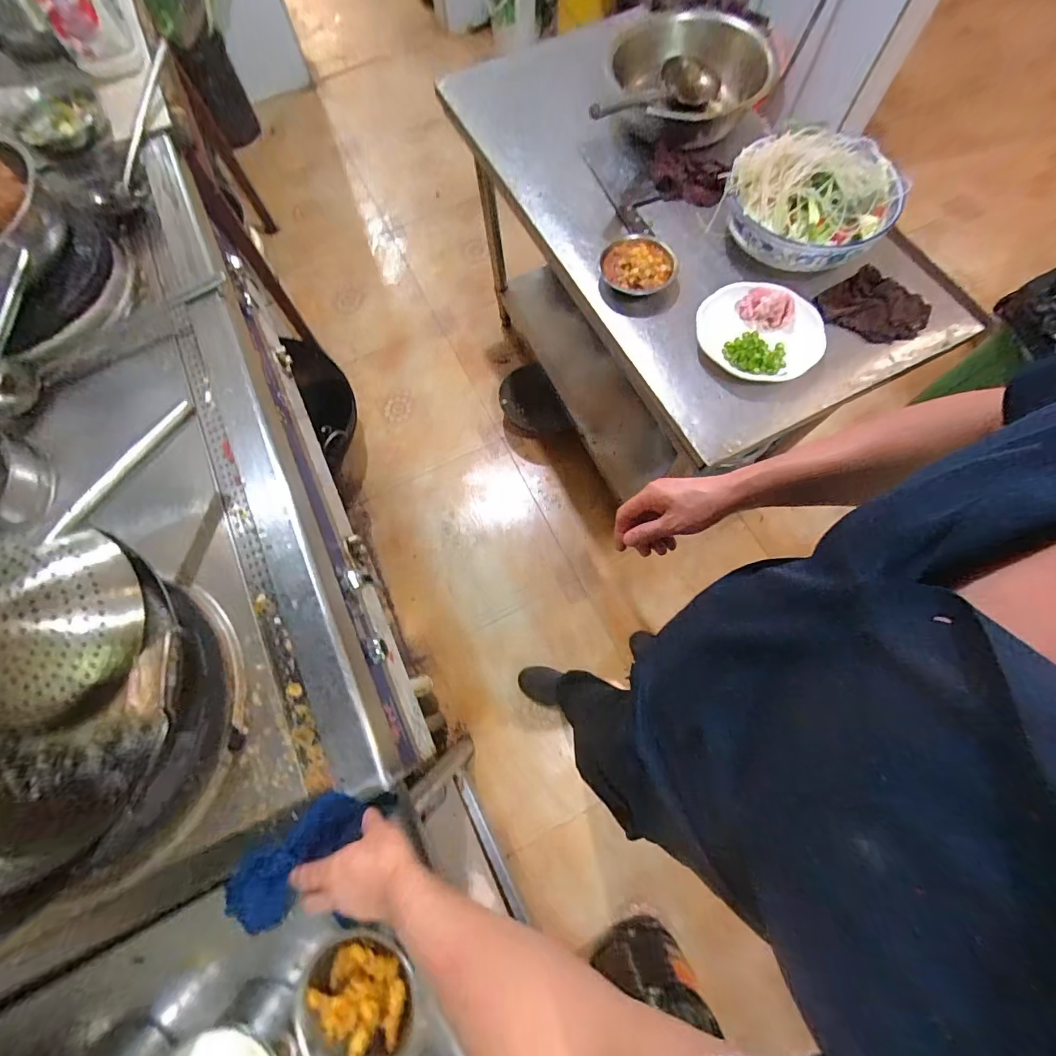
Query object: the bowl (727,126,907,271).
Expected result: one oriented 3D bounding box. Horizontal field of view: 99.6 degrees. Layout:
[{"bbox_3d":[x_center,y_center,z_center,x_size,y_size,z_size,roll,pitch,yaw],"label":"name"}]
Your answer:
[{"bbox_3d":[0.571,-0.654,0.883,0.312,0.100,0.293,6,72,5],"label":"bowl"}]

